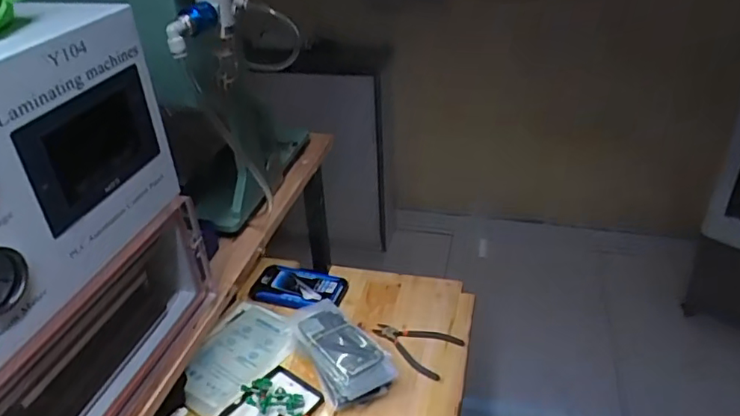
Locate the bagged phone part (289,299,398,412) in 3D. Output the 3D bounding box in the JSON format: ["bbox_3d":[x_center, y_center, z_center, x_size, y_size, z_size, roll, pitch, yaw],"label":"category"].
[{"bbox_3d":[-0.060,0.231,0.949,0.106,0.045,0.233,-21,37,-26],"label":"bagged phone part"}]

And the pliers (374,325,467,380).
[{"bbox_3d":[0.077,0.244,0.977,0.155,0.019,0.096,7,34,14],"label":"pliers"}]

